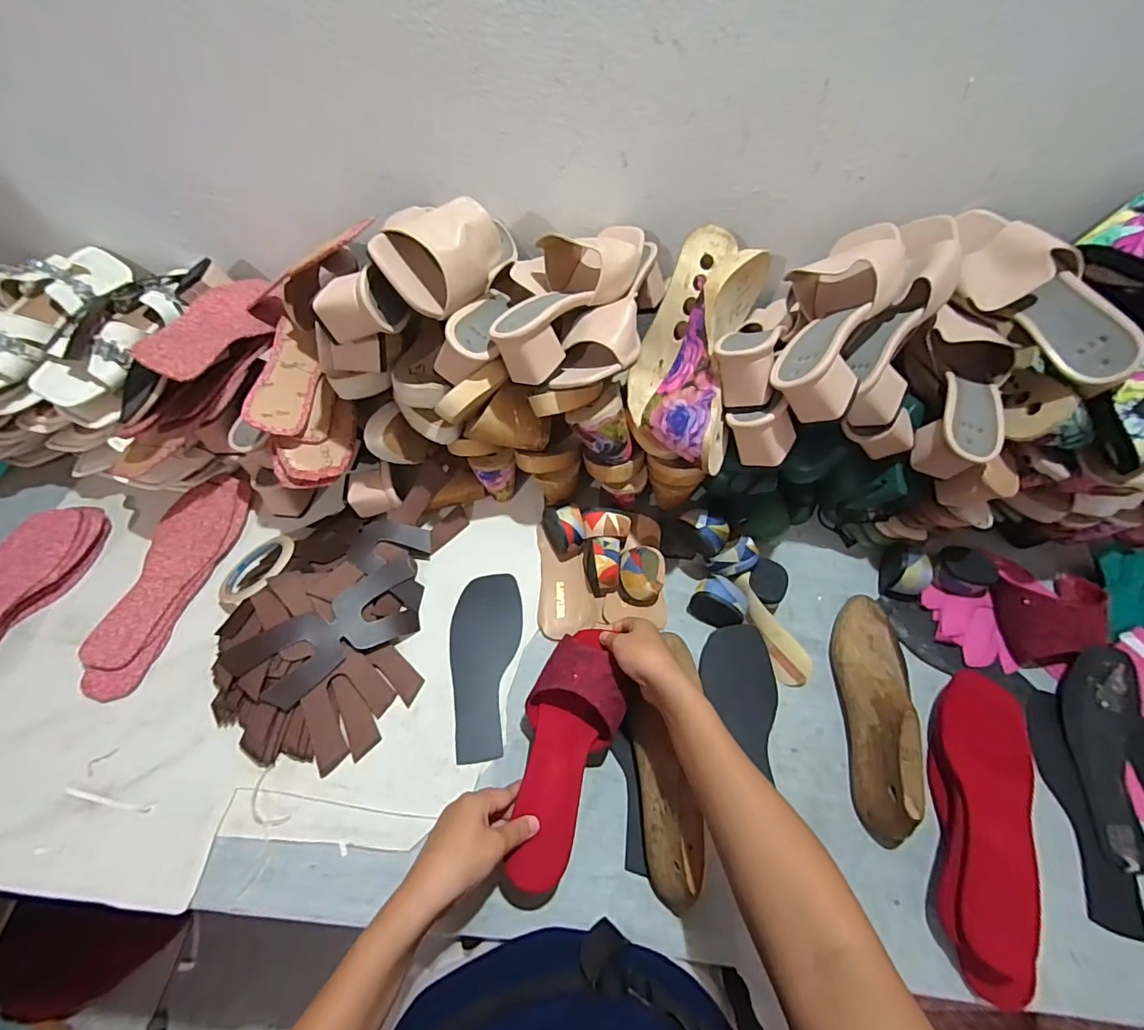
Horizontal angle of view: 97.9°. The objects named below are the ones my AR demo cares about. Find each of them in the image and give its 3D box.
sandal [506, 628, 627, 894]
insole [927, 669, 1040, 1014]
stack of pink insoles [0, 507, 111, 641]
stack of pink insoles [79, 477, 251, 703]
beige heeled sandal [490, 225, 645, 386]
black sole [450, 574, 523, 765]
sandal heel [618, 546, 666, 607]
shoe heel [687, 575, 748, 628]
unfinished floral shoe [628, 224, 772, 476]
[{"bbox_3d":[-0.005,0.217,0.473,0.087,0.042,0.222,11,60,7],"label":"sandal"},{"bbox_3d":[0.384,0.282,0.461,0.079,0.043,0.263,17,58,10],"label":"insole"},{"bbox_3d":[-0.664,0.100,0.578,0.089,0.042,0.267,11,58,7],"label":"stack of pink insoles"},{"bbox_3d":[-0.489,0.074,0.608,0.088,0.030,0.282,7,57,4],"label":"stack of pink insoles"},{"bbox_3d":[0.000,-0.238,0.523,0.099,0.074,0.224,25,60,15],"label":"beige heeled sandal"},{"bbox_3d":[-0.099,0.163,0.563,0.077,0.007,0.205,-1,57,-1],"label":"black sole"},{"bbox_3d":[0.084,0.074,0.600,0.053,0.054,0.054,7,55,4],"label":"sandal heel"},{"bbox_3d":[0.174,0.103,0.584,0.065,0.041,0.047,29,61,17],"label":"shoe heel"},{"bbox_3d":[0.129,-0.175,0.540,0.117,0.095,0.264,11,80,7],"label":"unfinished floral shoe"}]

